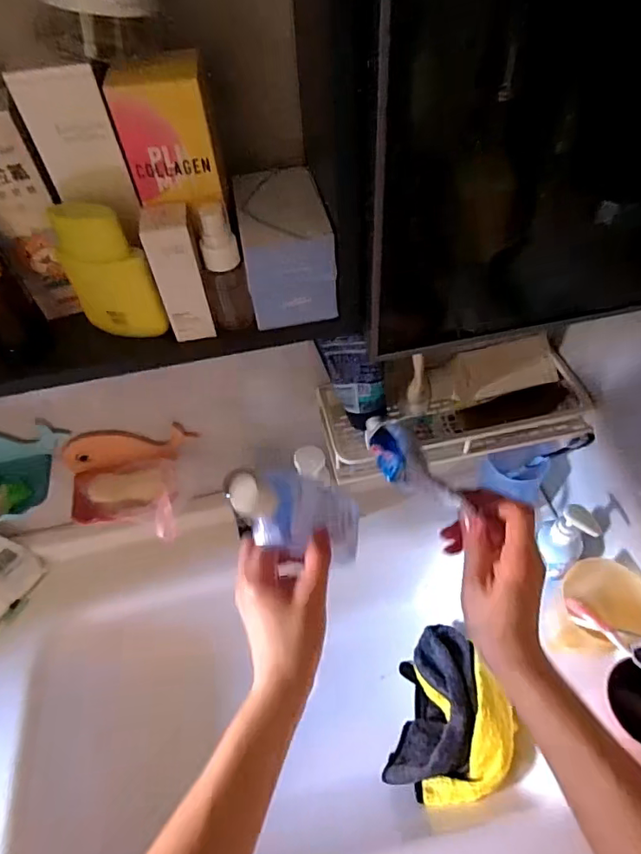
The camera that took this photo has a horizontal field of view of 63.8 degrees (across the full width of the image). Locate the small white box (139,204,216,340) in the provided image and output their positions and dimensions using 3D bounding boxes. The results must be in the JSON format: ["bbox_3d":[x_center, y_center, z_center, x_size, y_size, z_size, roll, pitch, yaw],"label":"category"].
[{"bbox_3d":[-0.094,-0.102,0.350,0.028,0.089,0.026,-8,53,-3],"label":"small white box"}]

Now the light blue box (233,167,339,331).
[{"bbox_3d":[-0.025,-0.134,0.380,0.062,0.076,0.091,-9,53,-3],"label":"light blue box"}]

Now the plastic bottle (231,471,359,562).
[{"bbox_3d":[-0.016,0.077,0.433,0.052,0.147,0.054,-20,59,36],"label":"plastic bottle"}]

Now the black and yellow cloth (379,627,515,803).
[{"bbox_3d":[0.157,0.345,0.633,0.162,0.058,0.195,-31,42,34],"label":"black and yellow cloth"}]

